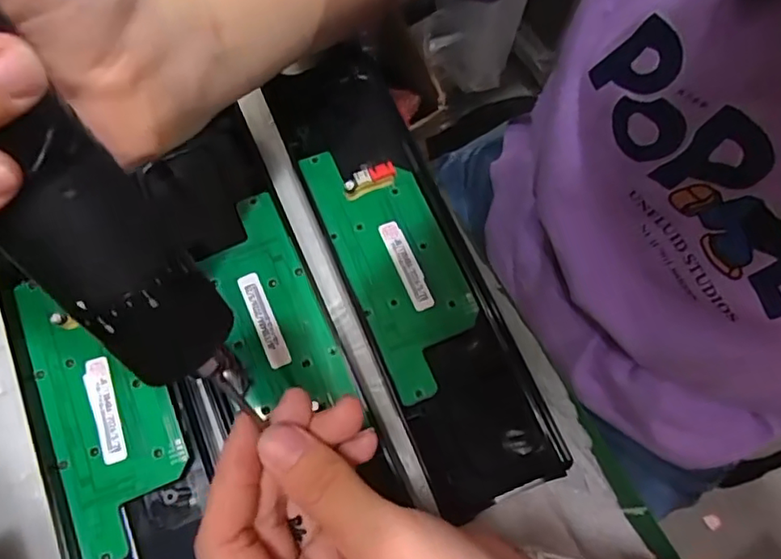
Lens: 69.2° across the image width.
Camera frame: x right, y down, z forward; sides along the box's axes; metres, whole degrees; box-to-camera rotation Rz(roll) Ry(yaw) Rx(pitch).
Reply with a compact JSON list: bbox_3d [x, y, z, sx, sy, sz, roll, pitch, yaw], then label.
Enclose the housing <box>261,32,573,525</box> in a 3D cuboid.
[{"bbox_3d":[0.006,-0.014,0.289,0.068,0.015,0.247,-22,75,-7],"label":"housing"}]

